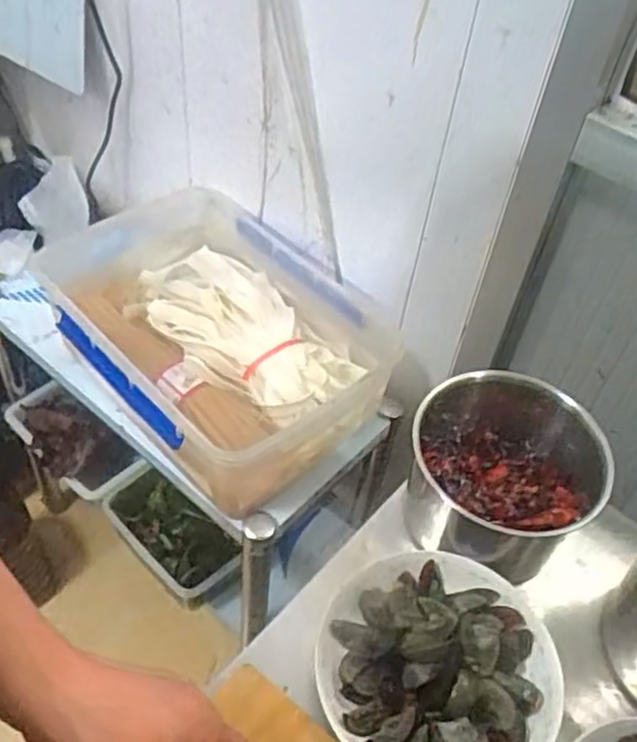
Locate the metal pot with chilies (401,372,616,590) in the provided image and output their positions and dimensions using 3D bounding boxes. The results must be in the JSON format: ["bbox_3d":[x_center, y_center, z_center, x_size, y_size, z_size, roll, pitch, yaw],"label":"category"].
[{"bbox_3d":[0.159,0.084,0.607,0.150,0.114,0.139,3,48,-3],"label":"metal pot with chilies"}]

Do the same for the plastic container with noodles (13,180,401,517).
[{"bbox_3d":[-0.155,-0.057,0.945,0.495,0.139,0.300,37,54,24],"label":"plastic container with noodles"}]

